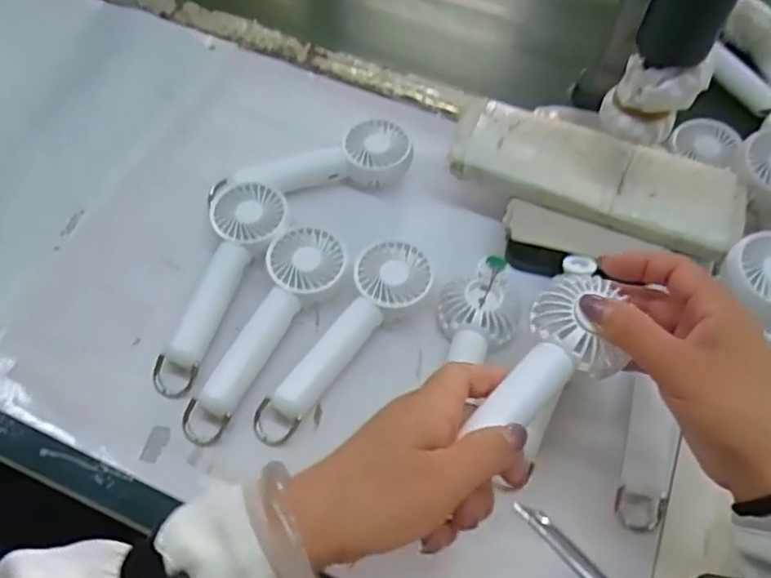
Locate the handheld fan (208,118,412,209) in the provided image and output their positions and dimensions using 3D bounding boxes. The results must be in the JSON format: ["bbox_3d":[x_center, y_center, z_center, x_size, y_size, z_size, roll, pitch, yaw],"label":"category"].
[{"bbox_3d":[-0.055,-0.098,0.519,0.152,0.034,0.048,-14,59,-13],"label":"handheld fan"}]

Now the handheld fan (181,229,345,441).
[{"bbox_3d":[-0.077,0.030,0.435,0.052,0.034,0.158,20,58,8],"label":"handheld fan"}]

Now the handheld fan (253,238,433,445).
[{"bbox_3d":[-0.023,0.035,0.436,0.053,0.030,0.161,28,59,13],"label":"handheld fan"}]

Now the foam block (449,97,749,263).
[{"bbox_3d":[0.157,-0.087,0.491,0.216,0.021,0.082,22,58,10],"label":"foam block"}]

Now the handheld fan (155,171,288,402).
[{"bbox_3d":[-0.112,-0.005,0.458,0.053,0.035,0.169,12,57,3],"label":"handheld fan"}]

